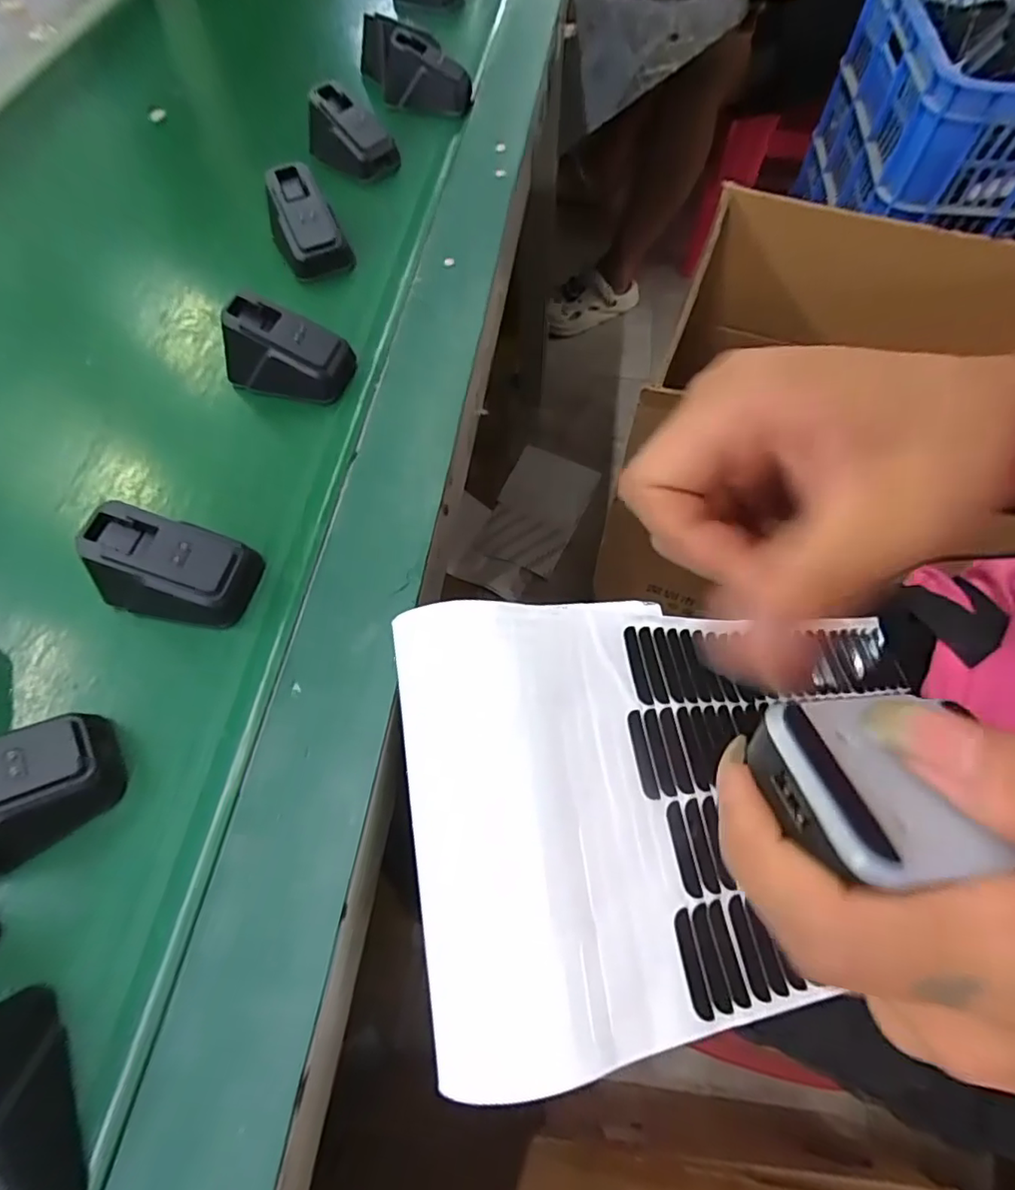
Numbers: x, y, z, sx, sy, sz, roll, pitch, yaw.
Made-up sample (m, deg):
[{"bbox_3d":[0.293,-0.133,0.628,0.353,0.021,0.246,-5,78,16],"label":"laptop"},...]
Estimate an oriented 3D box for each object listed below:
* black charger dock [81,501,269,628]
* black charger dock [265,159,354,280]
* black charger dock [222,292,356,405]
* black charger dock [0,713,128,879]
[{"bbox_3d":[-0.156,-0.013,0.267,0.063,0.042,0.038,7,63,7],"label":"black charger dock"},{"bbox_3d":[-0.137,-0.249,0.389,0.041,0.041,0.065,-24,64,-9],"label":"black charger dock"},{"bbox_3d":[-0.126,-0.139,0.330,0.065,0.039,0.037,10,64,8],"label":"black charger dock"},{"bbox_3d":[-0.191,0.076,0.222,0.063,0.042,0.043,-29,65,-11],"label":"black charger dock"}]

